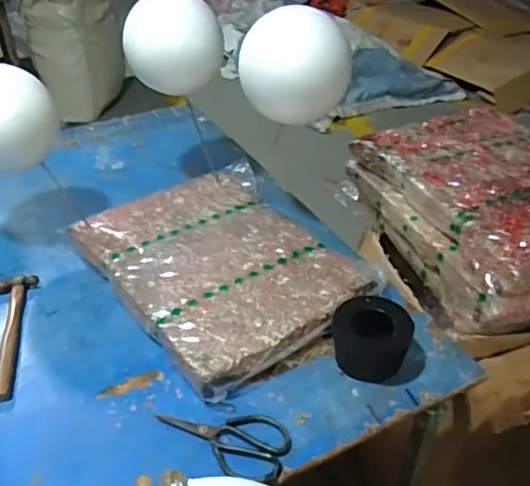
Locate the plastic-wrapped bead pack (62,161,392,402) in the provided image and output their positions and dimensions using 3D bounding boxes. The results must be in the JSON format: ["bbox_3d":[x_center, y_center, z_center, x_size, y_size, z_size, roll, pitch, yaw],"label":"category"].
[{"bbox_3d":[-0.074,0.027,1.049,0.400,0.063,0.520,-24,41,-28],"label":"plastic-wrapped bead pack"}]

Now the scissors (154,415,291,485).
[{"bbox_3d":[-0.058,0.256,0.752,0.177,0.009,0.095,10,36,14],"label":"scissors"}]

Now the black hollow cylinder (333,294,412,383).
[{"bbox_3d":[0.158,0.141,0.864,0.108,0.080,0.101,0,35,0],"label":"black hollow cylinder"}]

